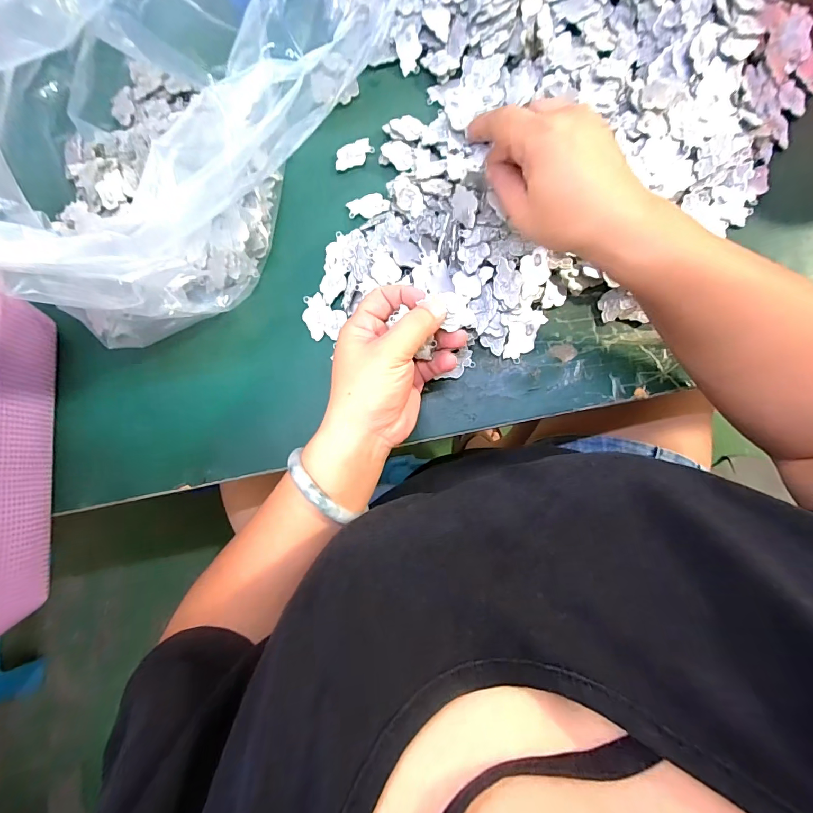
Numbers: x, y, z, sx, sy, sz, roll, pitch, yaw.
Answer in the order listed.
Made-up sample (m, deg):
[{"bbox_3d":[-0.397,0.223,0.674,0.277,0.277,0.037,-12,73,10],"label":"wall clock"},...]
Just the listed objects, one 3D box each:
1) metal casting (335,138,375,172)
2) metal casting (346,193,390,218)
[{"bbox_3d":[-0.048,-0.229,0.355,0.038,0.004,0.022,-24,82,-1],"label":"metal casting"},{"bbox_3d":[-0.034,-0.177,0.345,0.036,0.004,0.022,-17,82,0],"label":"metal casting"}]

